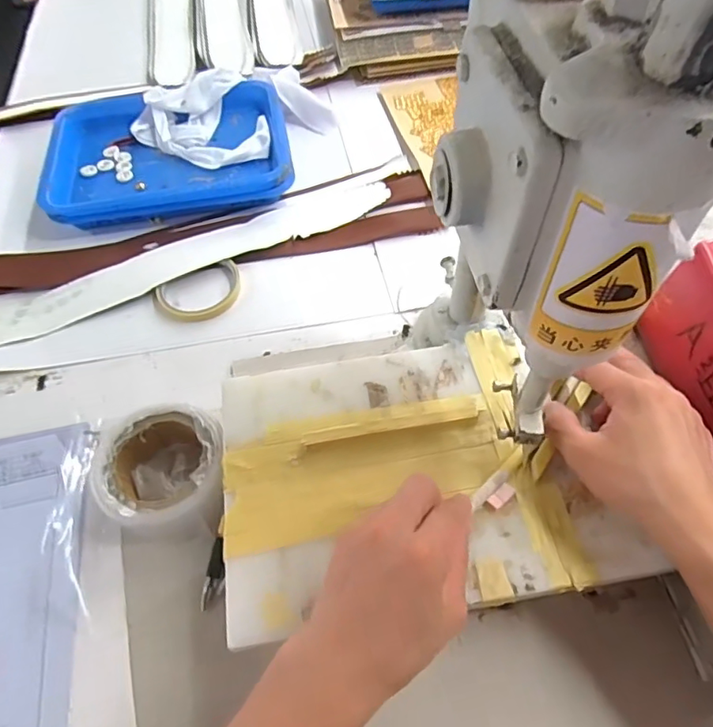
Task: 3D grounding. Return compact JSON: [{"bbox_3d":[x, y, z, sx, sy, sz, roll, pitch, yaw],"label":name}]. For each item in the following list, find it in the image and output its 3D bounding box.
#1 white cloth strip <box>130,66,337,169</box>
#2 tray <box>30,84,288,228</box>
[{"bbox_3d":[-0.159,-0.325,0.703,0.246,0.047,0.177,-28,61,-16],"label":"white cloth strip"},{"bbox_3d":[-0.234,-0.269,0.676,0.293,0.035,0.214,-11,57,-6],"label":"tray"}]

